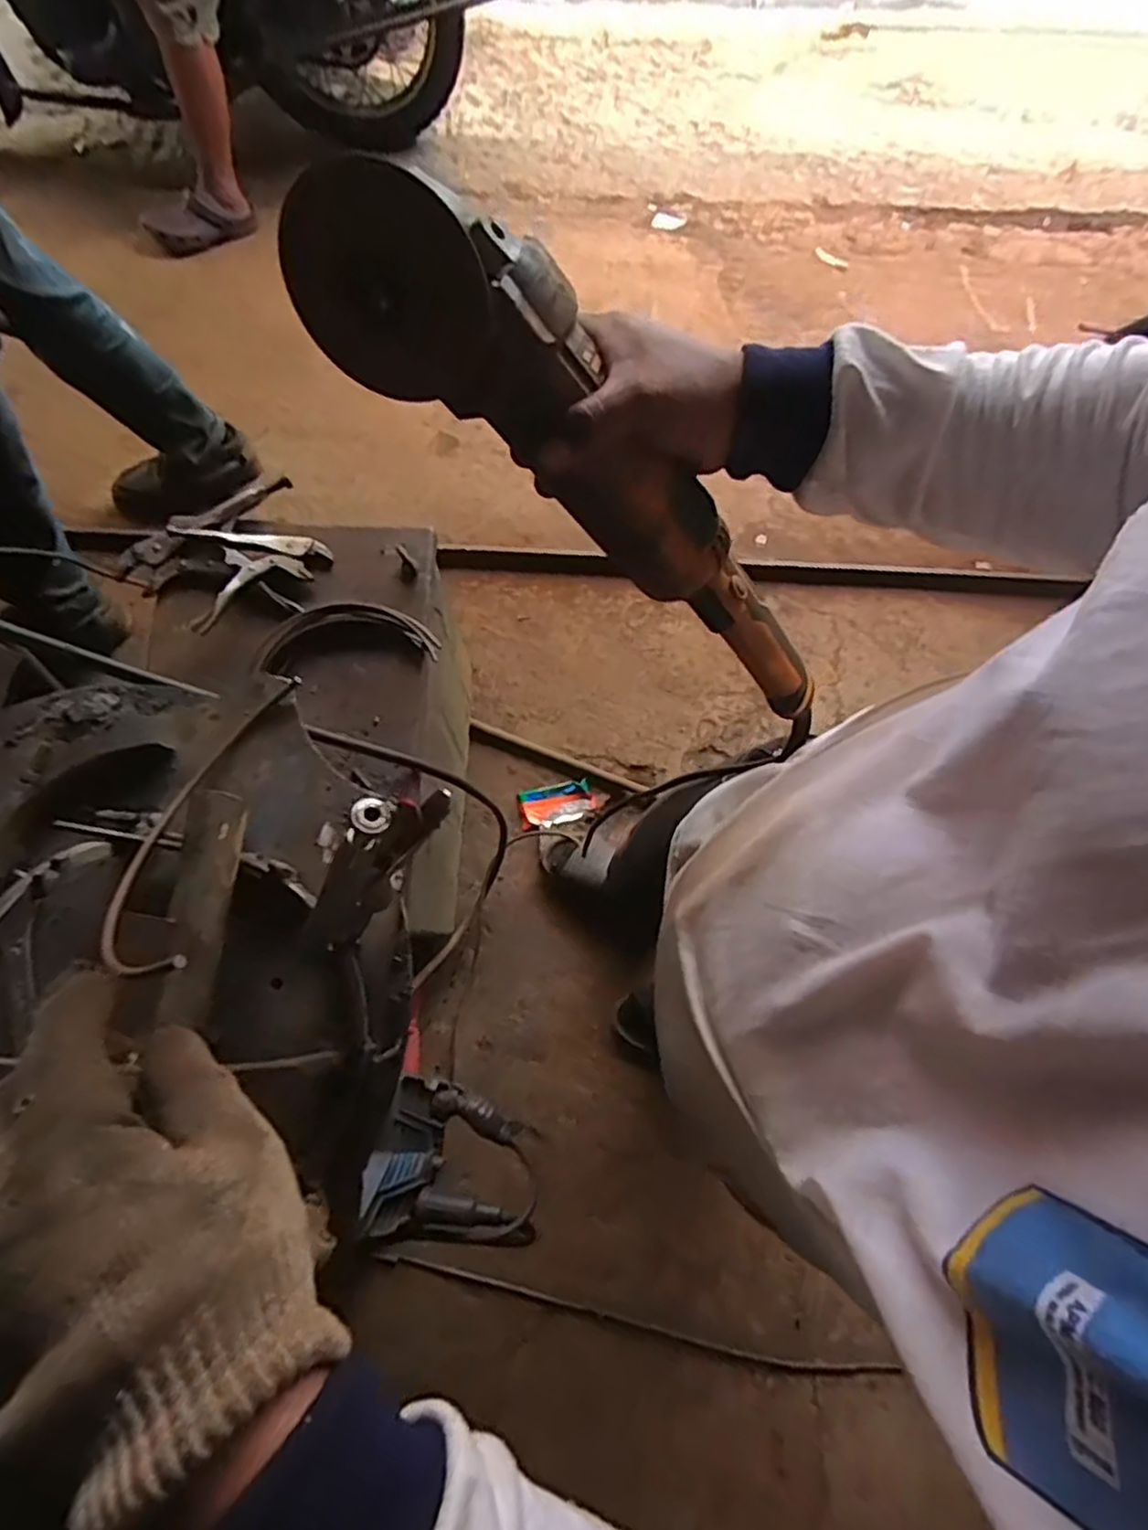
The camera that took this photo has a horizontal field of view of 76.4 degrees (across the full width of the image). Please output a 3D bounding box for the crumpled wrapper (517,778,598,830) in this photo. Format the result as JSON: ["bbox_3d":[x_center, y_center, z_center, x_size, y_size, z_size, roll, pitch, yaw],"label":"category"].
[{"bbox_3d":[-0.031,0.072,1.368,0.139,0.010,0.075,-13,75,-5],"label":"crumpled wrapper"}]

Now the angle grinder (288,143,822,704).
[{"bbox_3d":[0.028,-0.153,0.399,0.370,0.080,0.069,33,71,-35],"label":"angle grinder"}]

